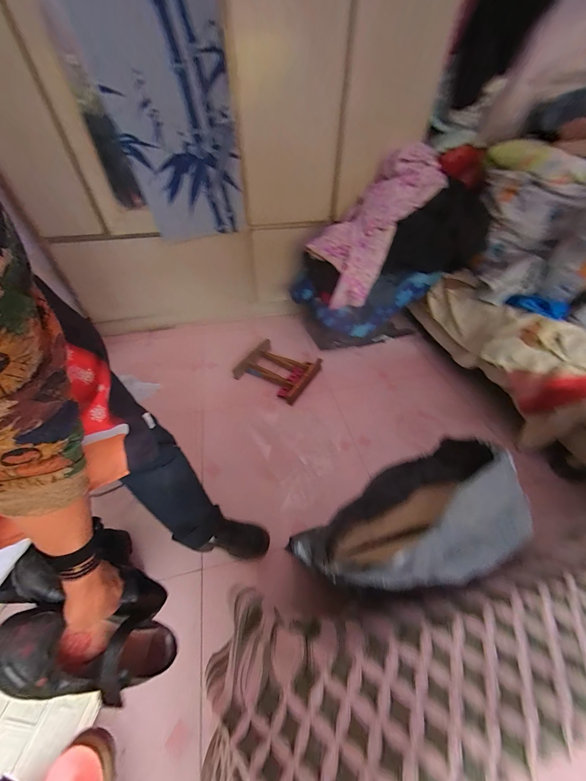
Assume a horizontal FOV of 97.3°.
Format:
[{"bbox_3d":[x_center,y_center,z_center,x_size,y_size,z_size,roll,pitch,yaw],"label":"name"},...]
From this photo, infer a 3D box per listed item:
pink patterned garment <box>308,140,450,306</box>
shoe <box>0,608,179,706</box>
[{"bbox_3d":[0.335,-0.734,1.162,0.336,0.157,0.745,31,90,25],"label":"pink patterned garment"},{"bbox_3d":[-0.290,0.383,0.376,0.052,0.245,0.093,-27,37,32],"label":"shoe"}]

